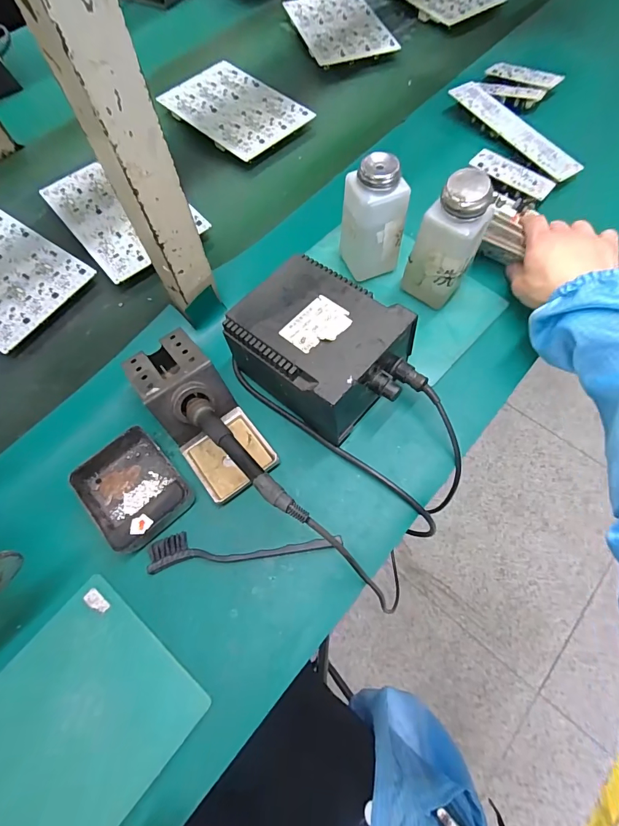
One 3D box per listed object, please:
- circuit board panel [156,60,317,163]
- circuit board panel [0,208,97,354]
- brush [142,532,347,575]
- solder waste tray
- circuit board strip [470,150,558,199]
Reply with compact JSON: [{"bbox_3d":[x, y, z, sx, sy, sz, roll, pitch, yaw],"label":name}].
[{"bbox_3d":[-0.110,-0.448,0.583,0.196,0.014,0.135,41,74,16],"label":"circuit board panel"},{"bbox_3d":[-0.377,-0.165,0.475,0.201,0.022,0.145,34,72,14],"label":"circuit board panel"},{"bbox_3d":[-0.056,0.116,0.346,0.165,0.008,0.029,-5,68,0],"label":"brush"},{"bbox_3d":[-0.164,0.066,0.357,0.077,0.033,0.096,-43,73,-14],"label":"solder waste tray"},{"bbox_3d":[0.260,-0.306,0.504,0.104,0.010,0.039,34,73,14],"label":"circuit board strip"}]

